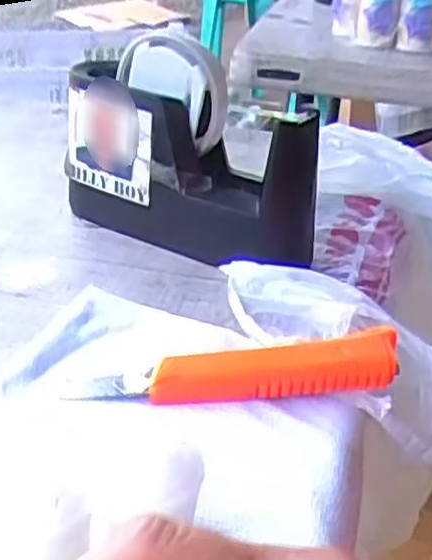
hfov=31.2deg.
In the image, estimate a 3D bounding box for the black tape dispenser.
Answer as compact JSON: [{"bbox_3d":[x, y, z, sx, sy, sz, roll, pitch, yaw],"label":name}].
[{"bbox_3d":[-0.014,-0.088,0.518,0.190,0.126,0.077,24,37,32],"label":"black tape dispenser"}]

